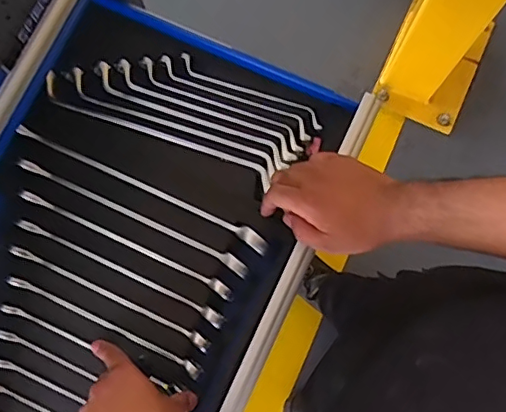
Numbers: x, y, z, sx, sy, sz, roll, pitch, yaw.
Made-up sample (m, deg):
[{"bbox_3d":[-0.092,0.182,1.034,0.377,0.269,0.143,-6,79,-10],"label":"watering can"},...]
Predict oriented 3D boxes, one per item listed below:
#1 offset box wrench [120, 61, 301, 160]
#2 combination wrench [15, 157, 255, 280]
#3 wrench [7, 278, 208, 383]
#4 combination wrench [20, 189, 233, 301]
[{"bbox_3d":[-0.055,-0.110,0.634,0.228,0.013,0.026,26,81,5],"label":"offset box wrench"},{"bbox_3d":[-0.127,0.009,0.595,0.269,0.011,0.015,26,81,5],"label":"combination wrench"},{"bbox_3d":[-0.156,0.124,0.586,0.223,0.011,0.013,26,81,5],"label":"wrench"},{"bbox_3d":[-0.135,0.040,0.598,0.250,0.012,0.014,25,81,5],"label":"combination wrench"}]

